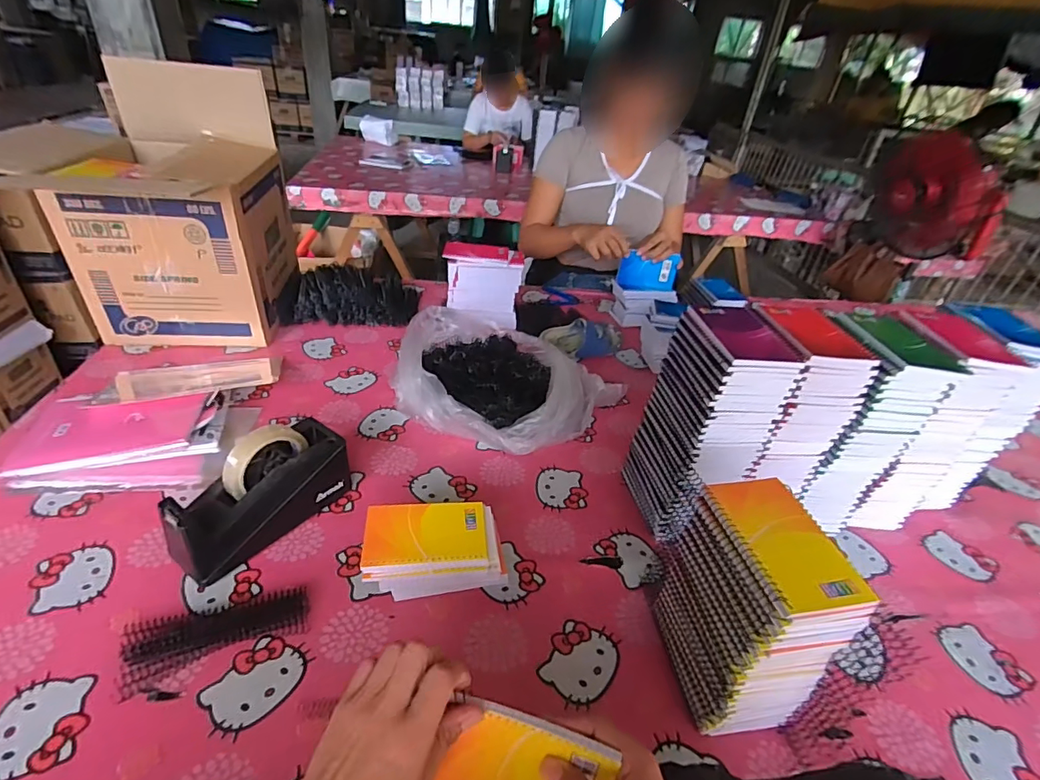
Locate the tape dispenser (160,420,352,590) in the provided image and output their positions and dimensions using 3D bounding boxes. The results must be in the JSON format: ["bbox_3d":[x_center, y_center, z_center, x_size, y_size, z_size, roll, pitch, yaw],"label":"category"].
[{"bbox_3d":[-0.305,0.118,0.587,0.072,0.118,0.198,26,39,27],"label":"tape dispenser"}]

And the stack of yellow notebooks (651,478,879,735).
[{"bbox_3d":[0.209,0.206,0.468,0.085,0.204,0.134,-2,35,-11],"label":"stack of yellow notebooks"}]

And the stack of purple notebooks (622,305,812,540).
[{"bbox_3d":[0.231,0.052,0.627,0.109,0.279,0.123,-1,35,-9],"label":"stack of purple notebooks"}]

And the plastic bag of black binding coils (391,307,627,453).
[{"bbox_3d":[-0.054,-0.023,0.846,0.294,0.101,0.331,-19,42,-32],"label":"plastic bag of black binding coils"}]

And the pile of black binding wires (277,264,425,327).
[{"bbox_3d":[-0.363,-0.217,1.080,0.282,0.080,0.173,-3,35,-12],"label":"pile of black binding wires"}]

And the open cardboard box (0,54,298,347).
[{"bbox_3d":[-0.682,-0.334,0.931,0.411,0.420,0.366,0,35,-9],"label":"open cardboard box"}]

